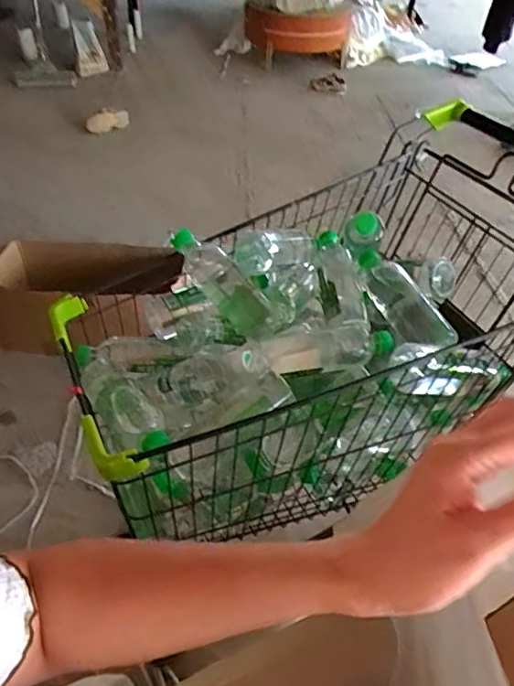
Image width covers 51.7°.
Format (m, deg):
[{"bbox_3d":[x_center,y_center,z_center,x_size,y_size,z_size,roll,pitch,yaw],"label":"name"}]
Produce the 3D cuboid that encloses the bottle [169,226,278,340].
[{"bbox_3d":[-0.051,-0.089,0.810,0.201,0.077,0.069,48,49,-10],"label":"bottle"}]

